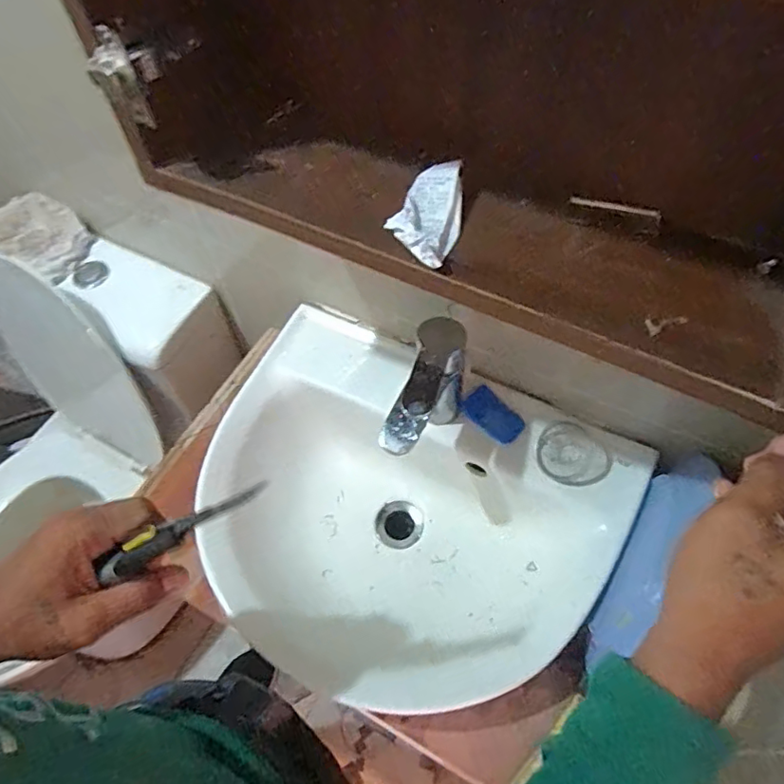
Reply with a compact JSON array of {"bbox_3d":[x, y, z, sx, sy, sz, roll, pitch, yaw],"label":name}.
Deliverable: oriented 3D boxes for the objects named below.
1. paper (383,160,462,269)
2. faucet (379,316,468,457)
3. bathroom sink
[{"bbox_3d":[0.027,-0.125,0.402,0.044,0.025,0.082,19,60,13],"label":"paper"},{"bbox_3d":[0.035,0.011,0.609,0.049,0.152,0.142,26,62,17],"label":"faucet"},{"bbox_3d":[0.003,0.143,0.691,0.479,0.162,0.346,25,62,17],"label":"bathroom sink"}]

